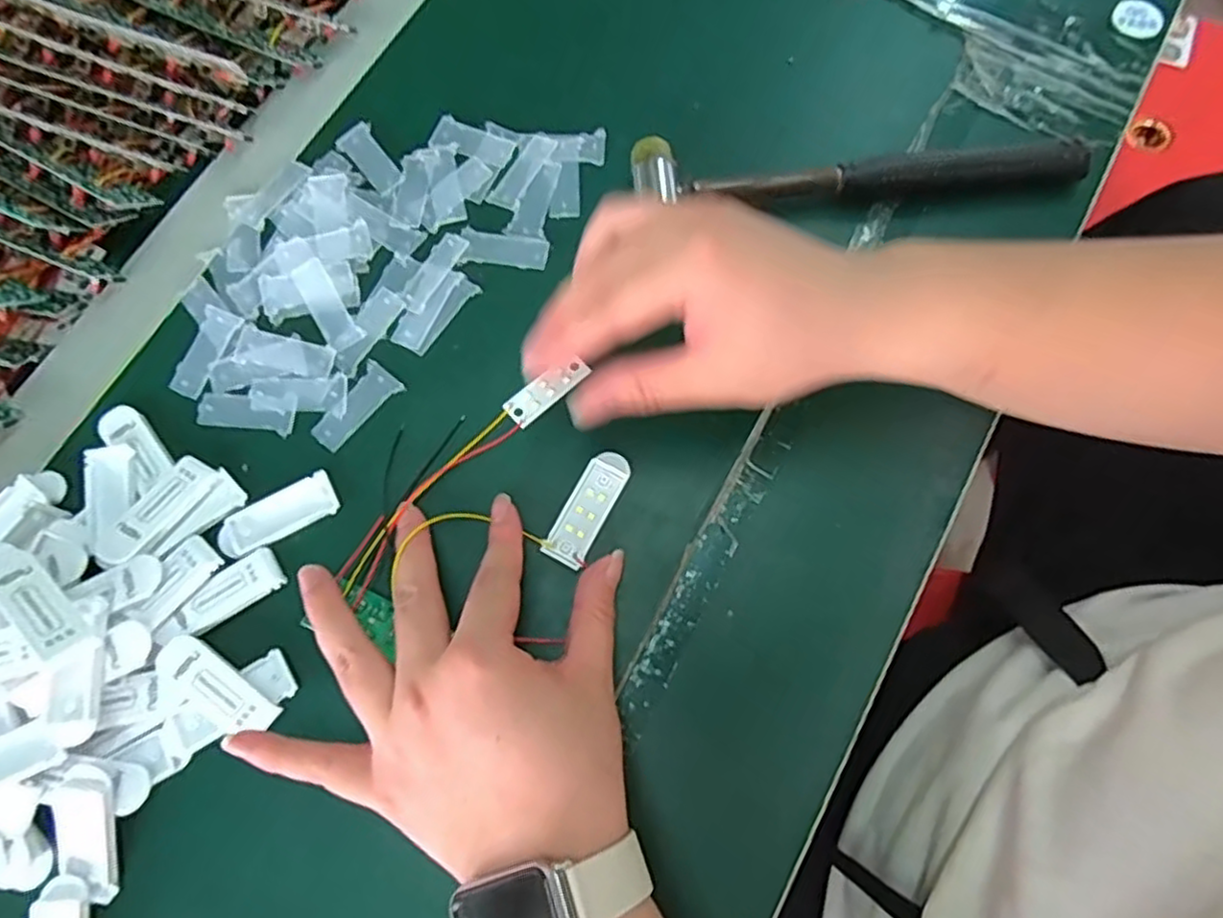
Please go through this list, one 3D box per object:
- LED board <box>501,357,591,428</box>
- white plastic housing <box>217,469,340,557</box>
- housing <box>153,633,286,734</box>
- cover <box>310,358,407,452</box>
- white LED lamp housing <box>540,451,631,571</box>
[{"bbox_3d":[-0.032,-0.034,0.350,0.043,0.004,0.017,-36,76,-4],"label":"LED board"},{"bbox_3d":[-0.159,0.027,0.333,0.056,0.005,0.021,-27,75,-6],"label":"white plastic housing"},{"bbox_3d":[-0.172,0.099,0.305,0.058,0.010,0.020,35,77,11],"label":"housing"},{"bbox_3d":[-0.128,-0.026,0.348,0.022,0.004,0.048,38,78,11],"label":"cover"},{"bbox_3d":[-0.011,0.023,0.331,0.021,0.004,0.057,27,76,9],"label":"white LED lamp housing"}]

